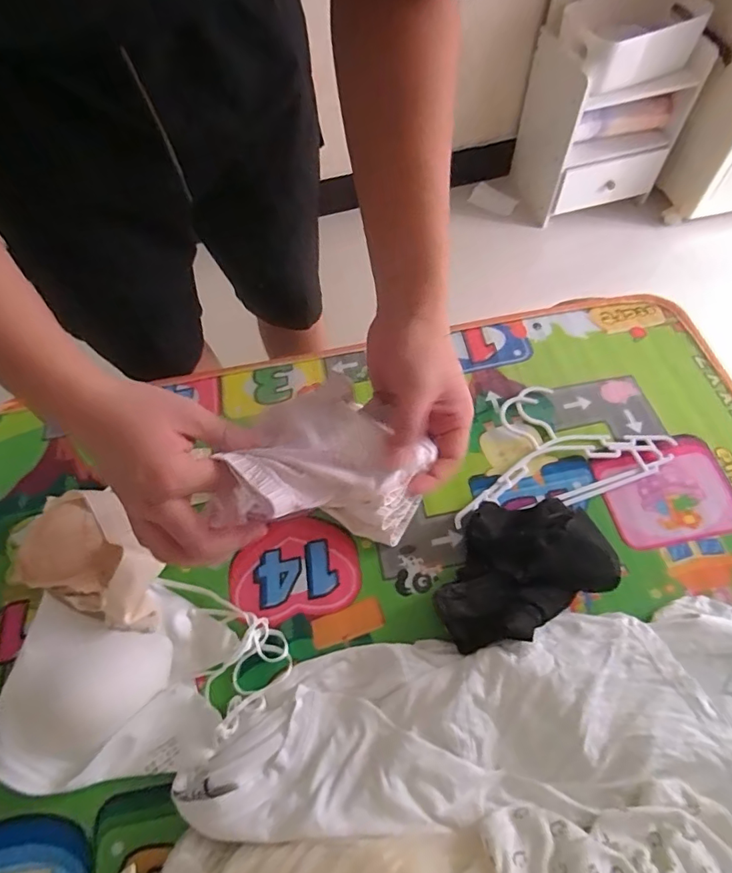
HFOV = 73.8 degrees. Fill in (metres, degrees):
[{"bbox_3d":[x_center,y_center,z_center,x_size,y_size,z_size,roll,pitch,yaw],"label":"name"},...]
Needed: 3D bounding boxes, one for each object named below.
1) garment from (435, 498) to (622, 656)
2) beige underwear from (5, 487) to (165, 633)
[{"bbox_3d":[0.158,0.135,0.526,0.198,0.048,0.138,-27,62,-11],"label":"garment"},{"bbox_3d":[-0.299,0.131,0.536,0.182,0.085,0.115,17,63,13],"label":"beige underwear"}]

